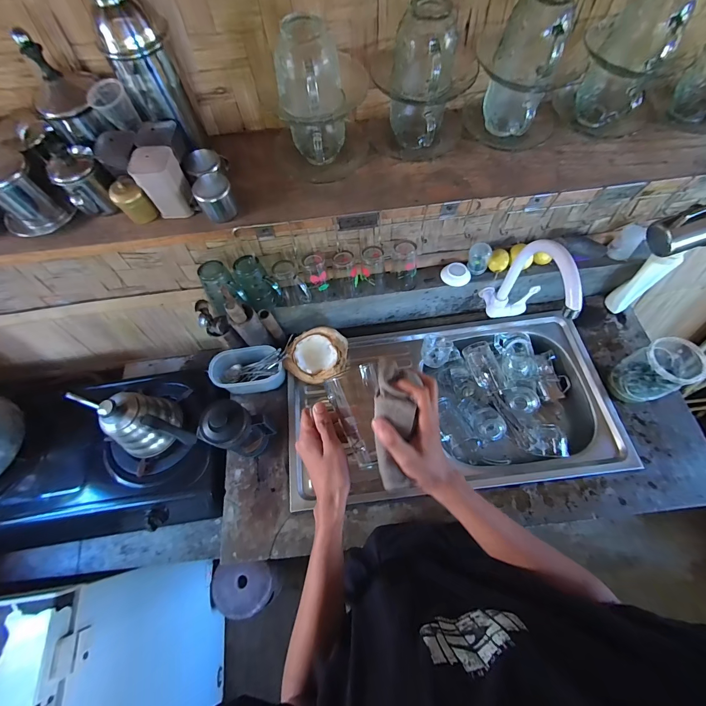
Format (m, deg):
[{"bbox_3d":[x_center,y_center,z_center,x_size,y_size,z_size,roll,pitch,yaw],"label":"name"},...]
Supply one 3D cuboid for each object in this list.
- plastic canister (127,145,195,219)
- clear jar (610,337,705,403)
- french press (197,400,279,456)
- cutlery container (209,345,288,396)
[{"bbox_3d":[-0.254,-0.231,0.430,0.054,0.077,0.051,-10,66,-2],"label":"plastic canister"},{"bbox_3d":[0.647,0.042,0.687,0.097,0.147,0.094,-1,66,3],"label":"clear jar"},{"bbox_3d":[-0.244,0.162,0.671,0.099,0.200,0.088,19,68,11],"label":"french press"},{"bbox_3d":[-0.256,0.039,0.794,0.171,0.092,0.104,-4,66,1],"label":"cutlery container"}]

